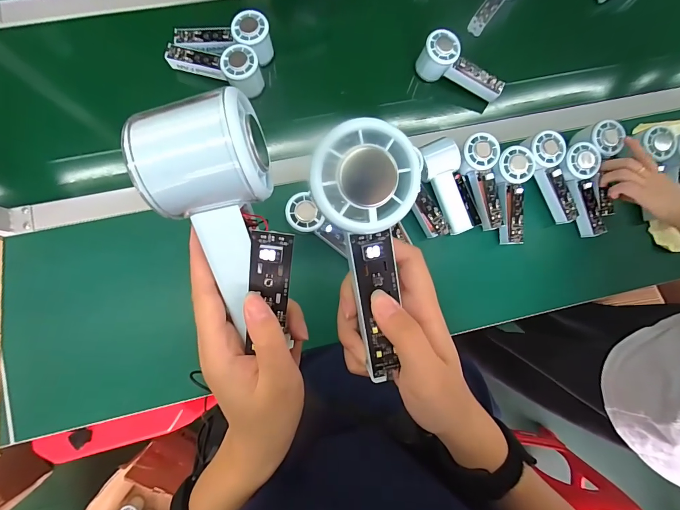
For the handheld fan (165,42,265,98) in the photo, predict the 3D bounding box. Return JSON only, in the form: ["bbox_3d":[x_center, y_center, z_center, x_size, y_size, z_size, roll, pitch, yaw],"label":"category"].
[{"bbox_3d":[-0.194,-0.300,0.538,0.144,0.051,0.056,22,83,-2],"label":"handheld fan"}]

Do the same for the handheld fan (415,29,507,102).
[{"bbox_3d":[0.203,-0.308,0.573,0.144,0.056,0.047,25,83,-2],"label":"handheld fan"}]

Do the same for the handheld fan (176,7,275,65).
[{"bbox_3d":[-0.181,-0.344,0.540,0.145,0.045,0.063,10,84,-4],"label":"handheld fan"}]

